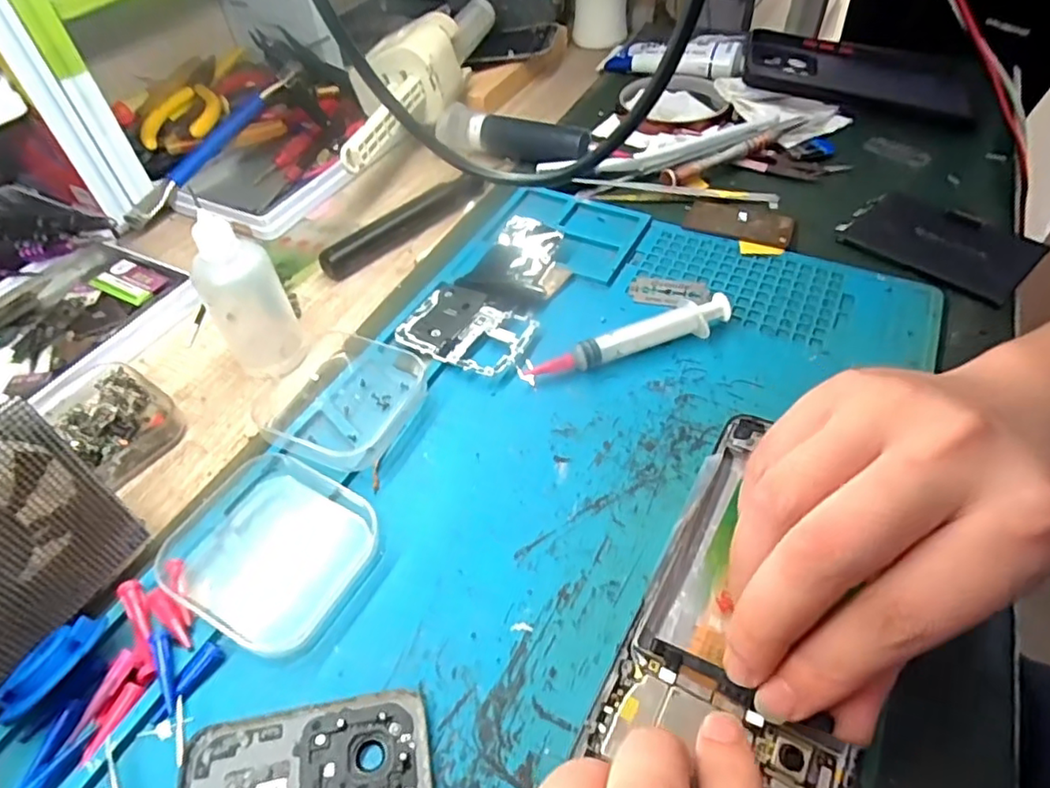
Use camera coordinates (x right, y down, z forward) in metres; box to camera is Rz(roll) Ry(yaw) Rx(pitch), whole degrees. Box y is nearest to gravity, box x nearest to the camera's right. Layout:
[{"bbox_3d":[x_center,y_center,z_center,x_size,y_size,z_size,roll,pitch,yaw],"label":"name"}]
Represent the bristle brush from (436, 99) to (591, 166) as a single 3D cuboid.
[{"bbox_3d":[-0.011,-0.179,0.426,0.115,0.023,0.021,22,54,21],"label":"bristle brush"}]

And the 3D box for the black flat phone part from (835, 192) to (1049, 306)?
[{"bbox_3d":[0.230,-0.087,0.341,0.063,0.008,0.091,-36,56,-25],"label":"black flat phone part"}]

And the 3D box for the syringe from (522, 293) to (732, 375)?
[{"bbox_3d":[0.052,-0.028,0.296,0.101,0.014,0.018,-14,50,-8],"label":"syringe"}]

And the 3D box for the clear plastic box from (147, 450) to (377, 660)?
[{"bbox_3d":[-0.097,0.058,0.235,0.072,0.011,0.066,18,52,18],"label":"clear plastic box"}]

